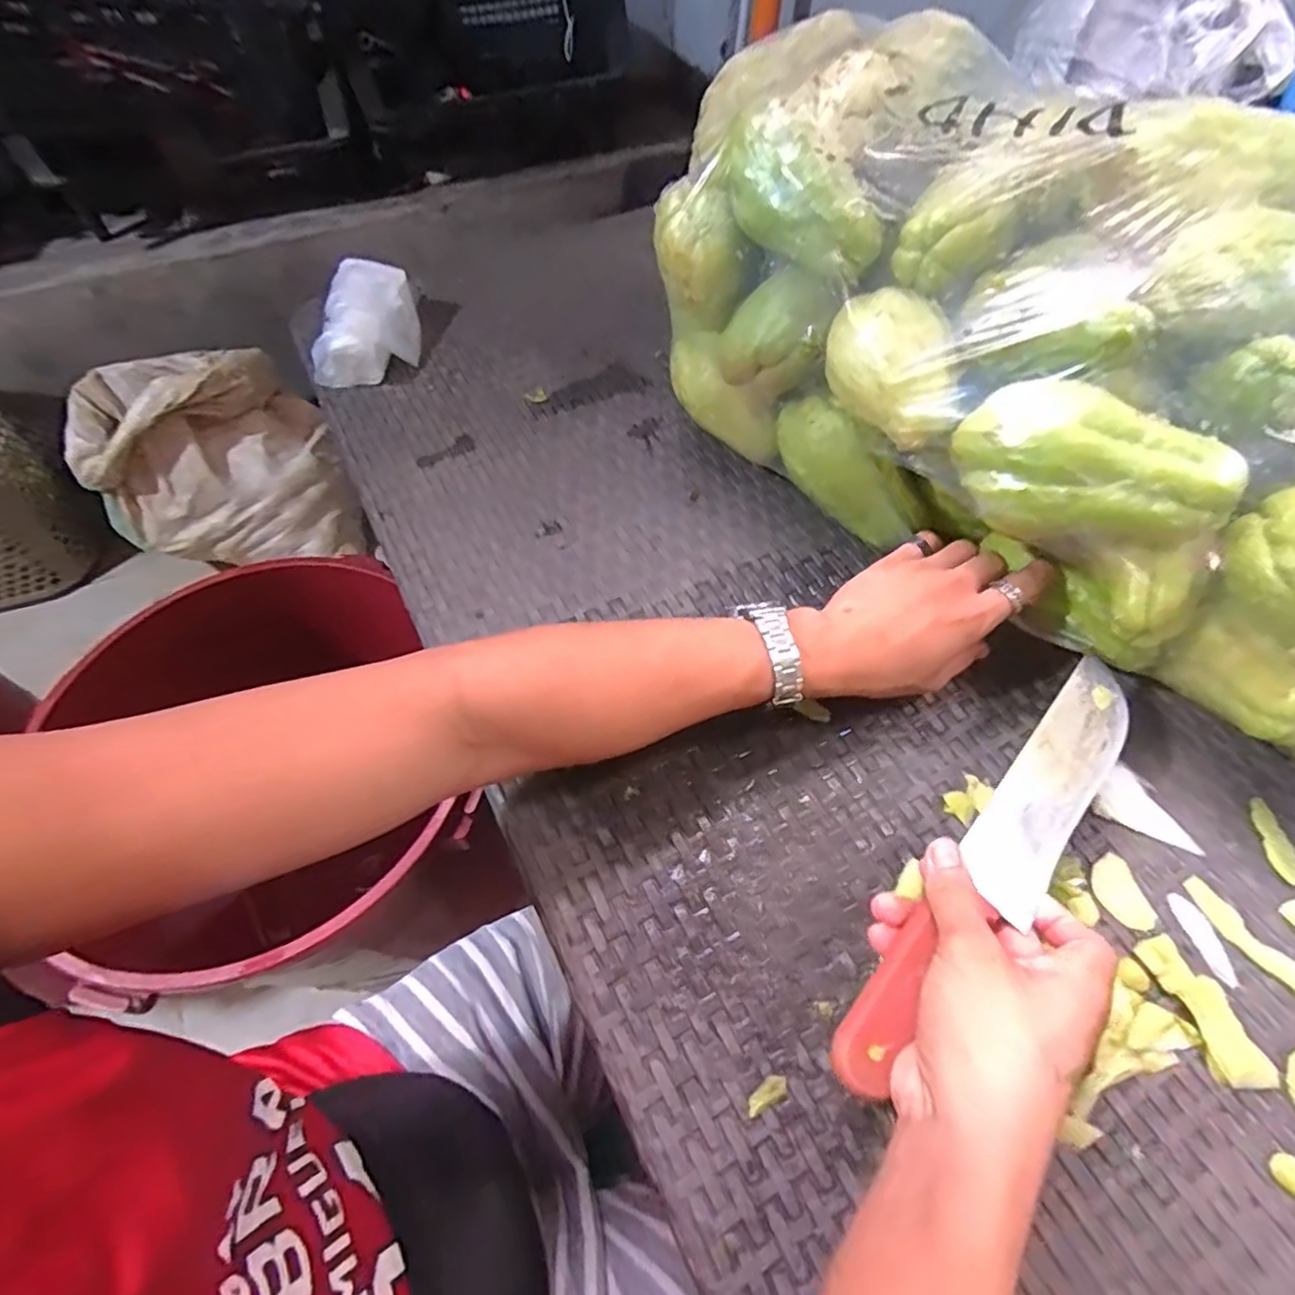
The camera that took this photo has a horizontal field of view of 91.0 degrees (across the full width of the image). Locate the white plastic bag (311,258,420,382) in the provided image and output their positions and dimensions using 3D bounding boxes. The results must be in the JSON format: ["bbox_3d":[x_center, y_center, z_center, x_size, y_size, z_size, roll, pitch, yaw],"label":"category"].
[{"bbox_3d":[-0.281,-0.325,0.648,0.081,0.064,0.131,9,59,8],"label":"white plastic bag"}]

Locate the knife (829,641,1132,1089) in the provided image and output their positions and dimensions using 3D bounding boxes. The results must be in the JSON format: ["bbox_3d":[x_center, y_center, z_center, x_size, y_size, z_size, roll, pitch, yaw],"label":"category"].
[{"bbox_3d":[0.191,0.108,0.337,0.286,0.014,0.047,-39,65,-24],"label":"knife"}]

